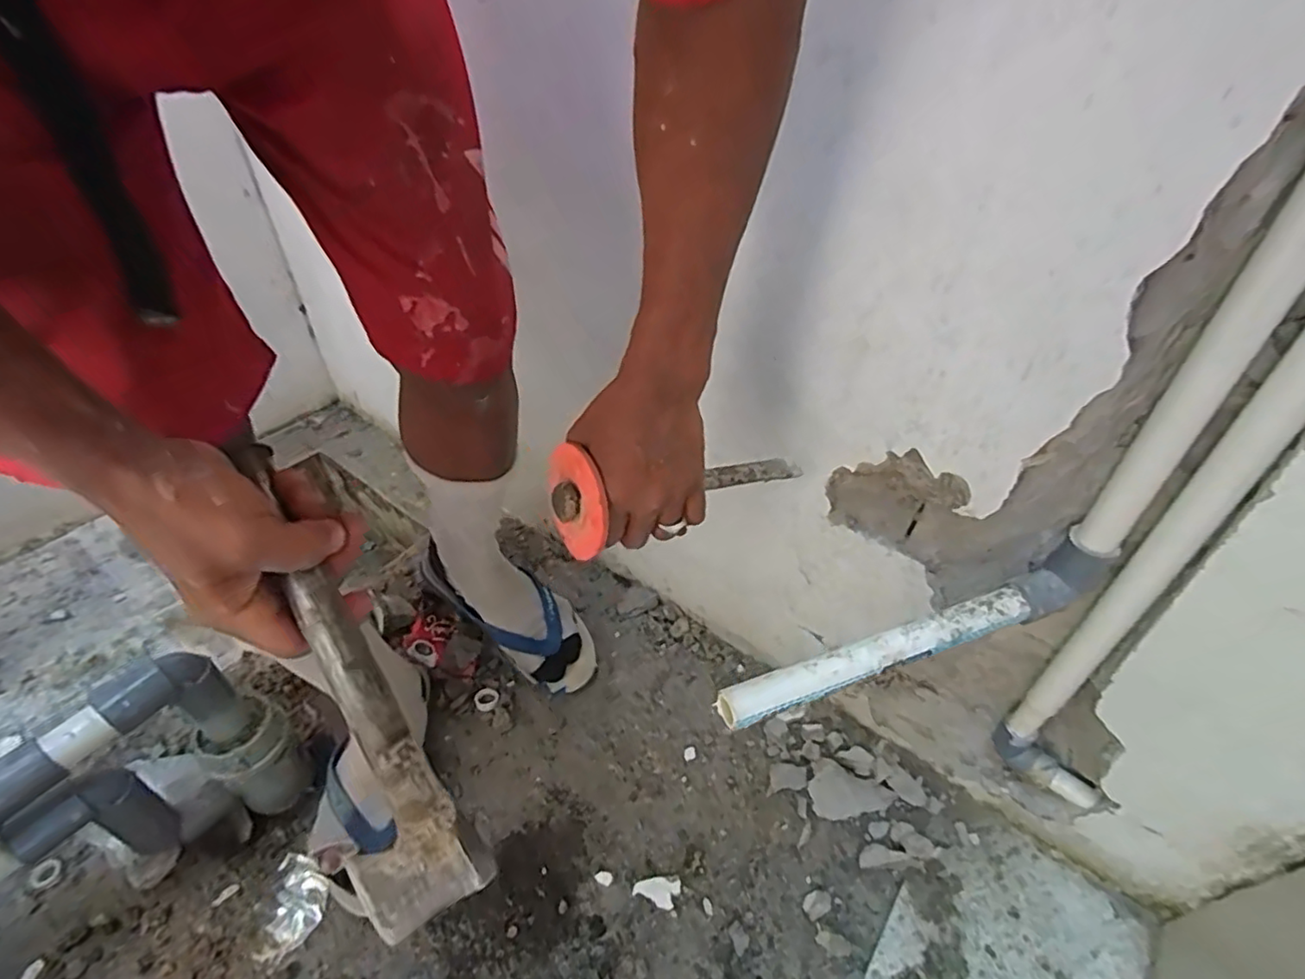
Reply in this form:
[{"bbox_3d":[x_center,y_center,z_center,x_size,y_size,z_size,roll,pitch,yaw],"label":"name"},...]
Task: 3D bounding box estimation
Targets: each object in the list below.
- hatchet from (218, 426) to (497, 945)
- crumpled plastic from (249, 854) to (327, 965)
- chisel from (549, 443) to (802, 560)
[{"bbox_3d":[-0.162,0.086,0.315,0.055,0.030,0.259,-24,78,-25],"label":"hatchet"},{"bbox_3d":[-0.338,0.389,0.580,0.057,0.012,0.080,6,44,5],"label":"crumpled plastic"},{"bbox_3d":[0.025,-0.008,0.453,0.207,0.065,0.067,-12,44,-32],"label":"chisel"}]

